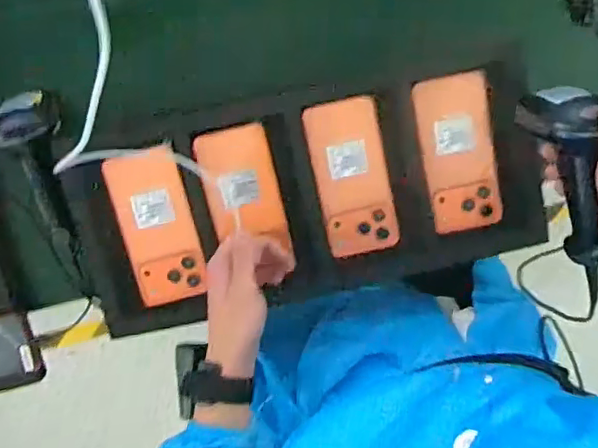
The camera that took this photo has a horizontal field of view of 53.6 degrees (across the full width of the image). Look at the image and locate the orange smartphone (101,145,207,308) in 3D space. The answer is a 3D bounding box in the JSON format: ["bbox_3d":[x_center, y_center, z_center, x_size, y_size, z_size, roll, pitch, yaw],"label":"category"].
[{"bbox_3d":[-0.152,0.005,0.638,0.073,0.013,0.162,-14,98,0],"label":"orange smartphone"}]

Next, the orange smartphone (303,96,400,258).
[{"bbox_3d":[0.058,-0.049,0.635,0.078,0.010,0.163,-12,98,0],"label":"orange smartphone"}]

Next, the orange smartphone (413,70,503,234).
[{"bbox_3d":[0.174,-0.075,0.634,0.079,0.013,0.163,-10,98,0],"label":"orange smartphone"}]

